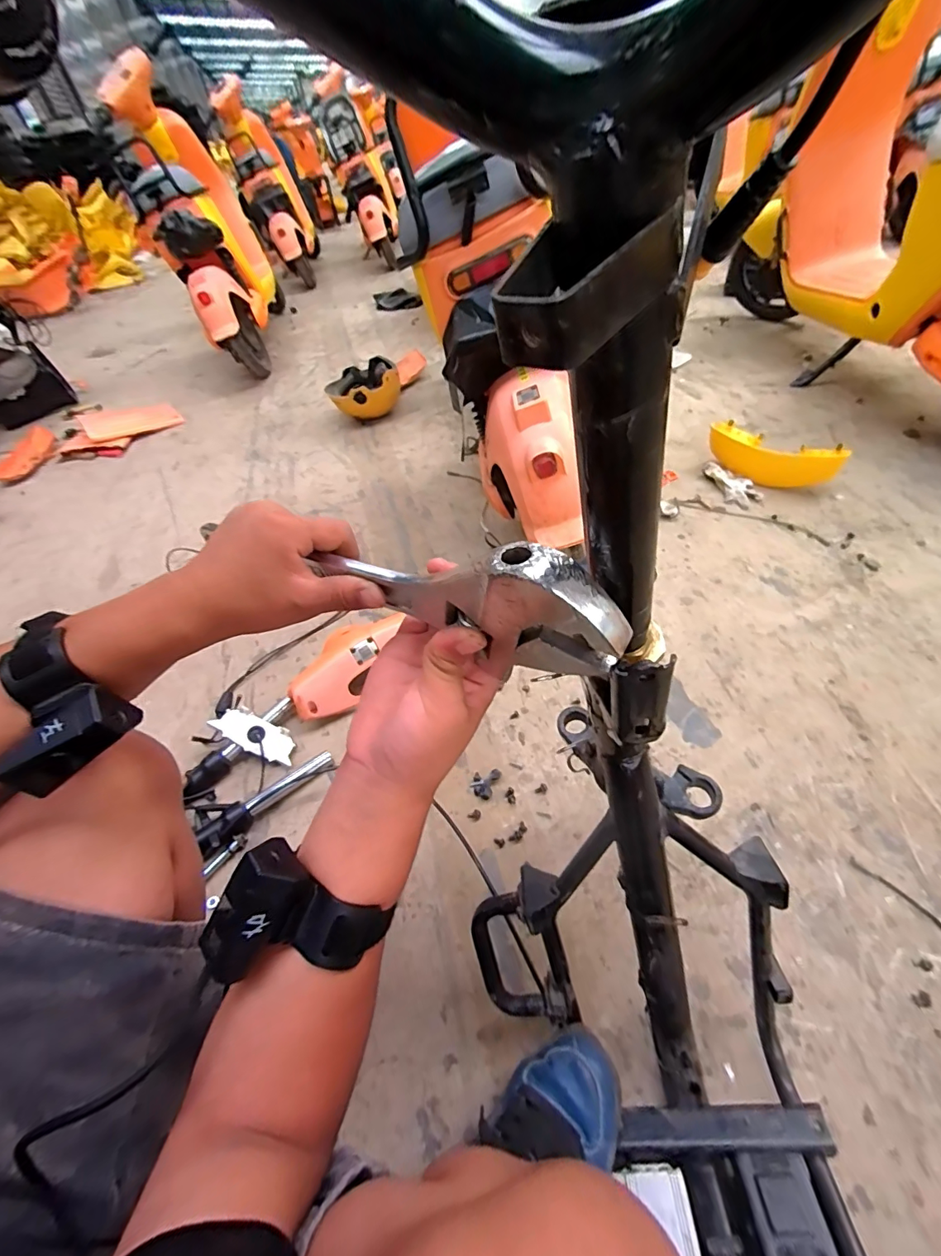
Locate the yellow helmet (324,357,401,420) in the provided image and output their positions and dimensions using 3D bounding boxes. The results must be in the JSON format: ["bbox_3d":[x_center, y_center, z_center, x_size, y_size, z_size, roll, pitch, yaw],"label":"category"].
[{"bbox_3d":[-0.384,-0.853,1.709,0.257,0.156,0.210,-17,48,-6],"label":"yellow helmet"}]

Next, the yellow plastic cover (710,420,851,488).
[{"bbox_3d":[0.795,-0.450,1.238,0.123,0.103,0.313,-37,54,-24],"label":"yellow plastic cover"}]

